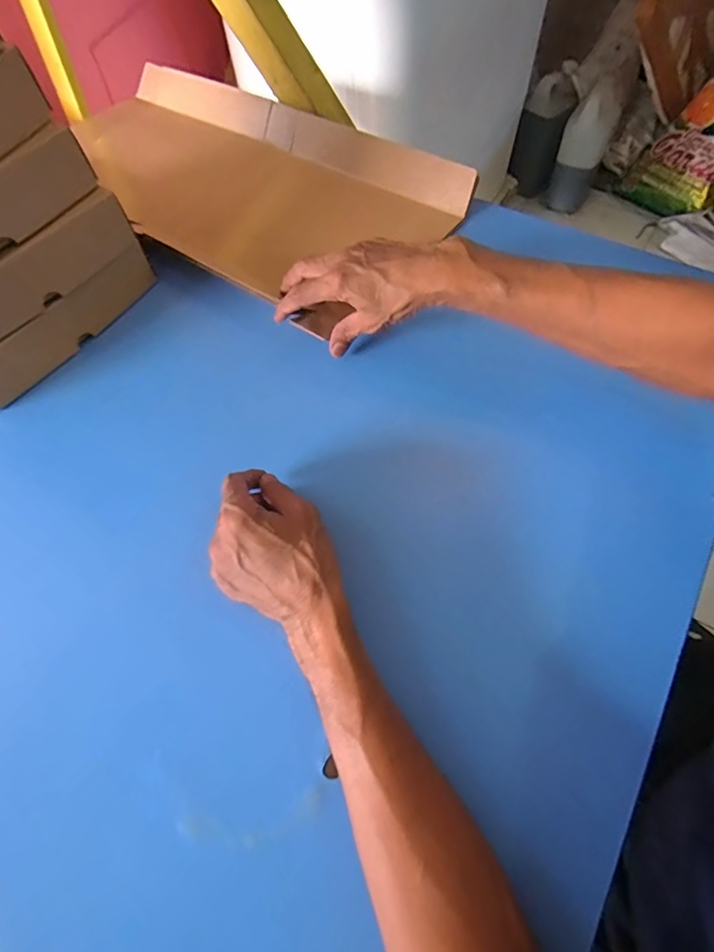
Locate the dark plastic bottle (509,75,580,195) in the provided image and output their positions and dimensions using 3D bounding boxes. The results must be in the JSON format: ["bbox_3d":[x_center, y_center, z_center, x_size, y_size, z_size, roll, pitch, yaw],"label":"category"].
[{"bbox_3d":[0.551,-1.009,1.487,0.136,0.280,0.114,18,64,13],"label":"dark plastic bottle"}]

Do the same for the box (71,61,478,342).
[{"bbox_3d":[-0.153,-0.389,0.633,0.537,0.057,0.267,35,69,20],"label":"box"}]

